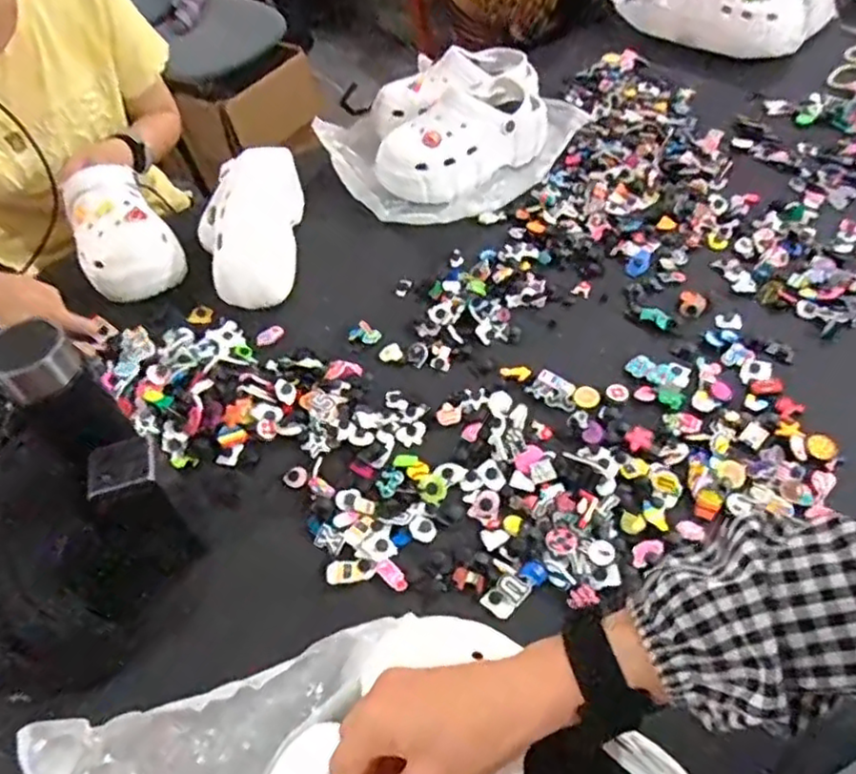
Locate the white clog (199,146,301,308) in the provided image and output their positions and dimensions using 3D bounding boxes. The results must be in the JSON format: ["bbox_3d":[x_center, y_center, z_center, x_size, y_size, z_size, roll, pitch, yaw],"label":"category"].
[{"bbox_3d":[-0.226,-0.205,0.846,0.111,0.099,0.245,-4,50,2],"label":"white clog"}]

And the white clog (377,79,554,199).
[{"bbox_3d":[0.052,-0.338,0.918,0.237,0.098,0.106,-32,55,-20],"label":"white clog"}]

